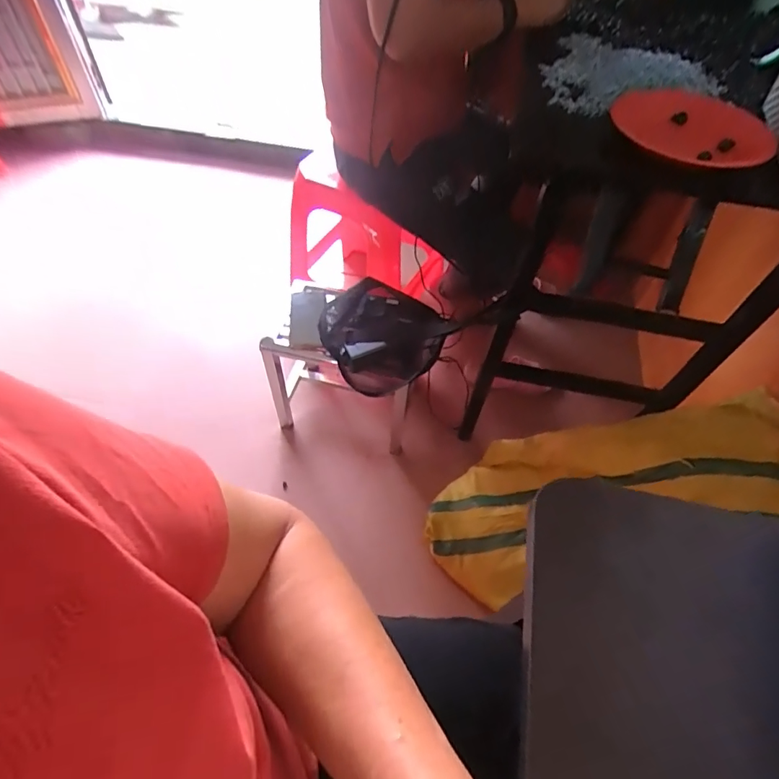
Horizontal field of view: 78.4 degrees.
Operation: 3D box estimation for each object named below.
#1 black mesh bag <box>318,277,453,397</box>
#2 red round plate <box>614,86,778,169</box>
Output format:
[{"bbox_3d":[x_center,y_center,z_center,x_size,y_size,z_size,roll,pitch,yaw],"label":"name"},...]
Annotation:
[{"bbox_3d":[-0.019,-0.127,0.965,0.231,0.134,0.215,-3,54,-5],"label":"black mesh bag"},{"bbox_3d":[0.415,-0.369,0.651,0.204,0.017,0.220,1,54,-2],"label":"red round plate"}]

